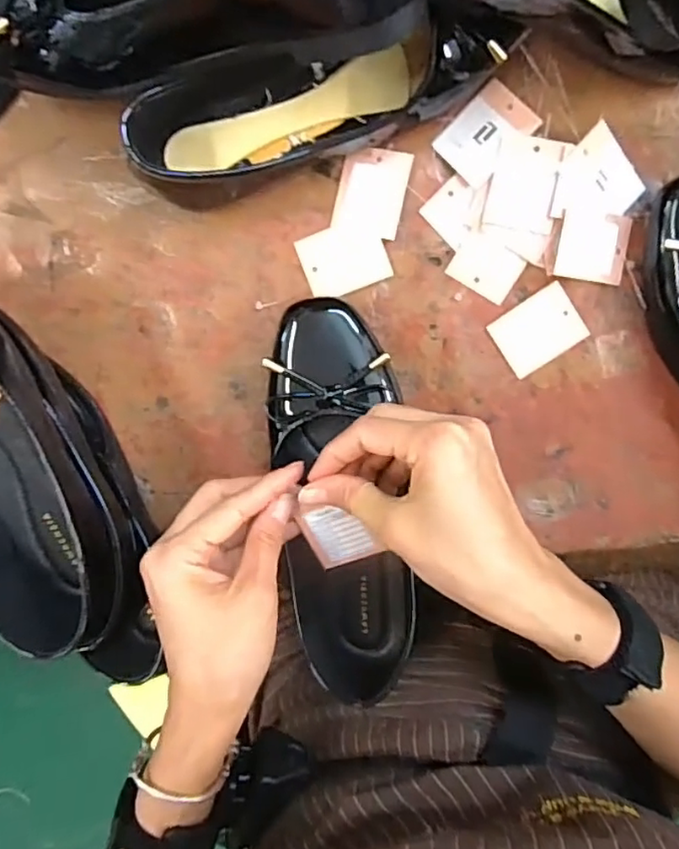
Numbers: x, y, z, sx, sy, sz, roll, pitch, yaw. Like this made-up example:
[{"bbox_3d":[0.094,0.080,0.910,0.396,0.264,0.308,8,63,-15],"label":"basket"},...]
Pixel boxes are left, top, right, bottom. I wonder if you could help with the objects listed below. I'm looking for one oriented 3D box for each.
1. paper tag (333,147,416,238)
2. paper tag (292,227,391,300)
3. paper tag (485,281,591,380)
[{"bbox_3d":[0.020,-0.139,0.360,0.040,0.005,0.048,13,98,0],"label":"paper tag"},{"bbox_3d":[0.003,-0.100,0.367,0.049,0.004,0.040,-20,97,4],"label":"paper tag"},{"bbox_3d":[0.122,-0.057,0.370,0.050,0.004,0.040,-35,96,6],"label":"paper tag"}]

